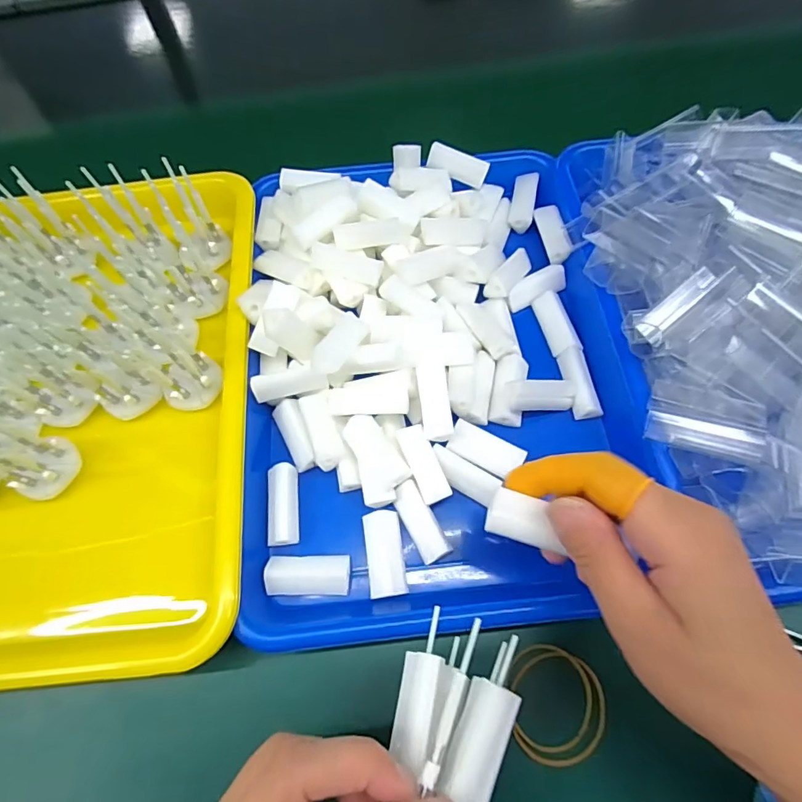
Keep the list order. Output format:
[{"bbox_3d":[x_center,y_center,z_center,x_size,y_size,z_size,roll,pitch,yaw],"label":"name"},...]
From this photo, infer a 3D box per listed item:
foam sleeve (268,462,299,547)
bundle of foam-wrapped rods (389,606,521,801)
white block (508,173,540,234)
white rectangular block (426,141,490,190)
[{"bbox_3d":[-0.070,0.061,0.287,0.018,0.015,0.046,-7,64,0],"label":"foam sleeve"},{"bbox_3d":[0.021,0.125,0.195,0.047,0.020,0.069,23,68,13],"label":"bundle of foam-wrapped rods"},{"bbox_3d":[0.095,-0.154,0.379,0.017,0.015,0.046,11,66,8],"label":"white block"},{"bbox_3d":[0.043,-0.178,0.370,0.046,0.013,0.018,22,67,-6],"label":"white rectangular block"}]

